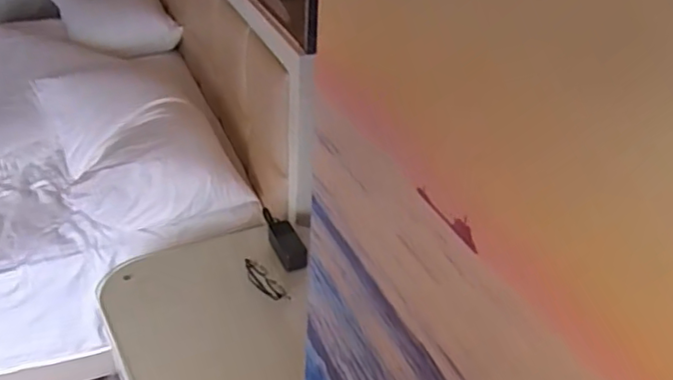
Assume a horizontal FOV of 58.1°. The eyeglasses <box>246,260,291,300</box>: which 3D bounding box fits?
[{"bbox_3d":[-0.154,0.198,1.312,0.043,0.024,0.149,-22,42,-32],"label":"eyeglasses"}]

